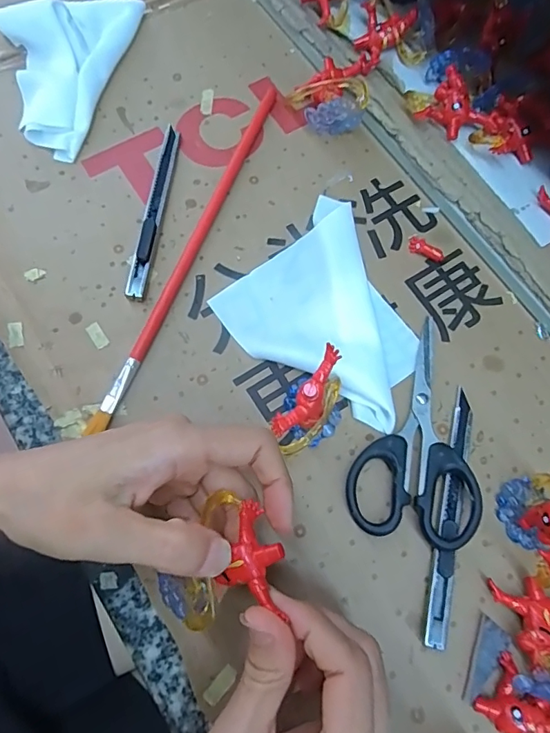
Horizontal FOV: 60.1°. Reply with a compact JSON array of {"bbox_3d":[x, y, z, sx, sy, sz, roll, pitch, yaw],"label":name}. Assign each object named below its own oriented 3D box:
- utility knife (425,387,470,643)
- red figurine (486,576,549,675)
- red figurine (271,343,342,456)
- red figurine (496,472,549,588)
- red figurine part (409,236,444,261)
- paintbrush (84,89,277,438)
[{"bbox_3d":[0.094,0.076,0.252,0.011,0.008,0.132,14,75,4],"label":"utility knife"},{"bbox_3d":[0.135,0.122,0.237,0.041,0.018,0.039,-20,75,-6],"label":"red figurine"},{"bbox_3d":[0.020,0.023,0.246,0.028,0.044,0.050,42,78,10],"label":"red figurine"},{"bbox_3d":[0.131,0.078,0.236,0.022,0.051,0.052,13,75,3],"label":"red figurine"},{"bbox_3d":[0.095,-0.074,0.301,0.024,0.008,0.011,37,77,9],"label":"red figurine part"},{"bbox_3d":[-0.050,-0.078,0.291,0.011,0.013,0.254,21,75,5],"label":"paintbrush"}]

